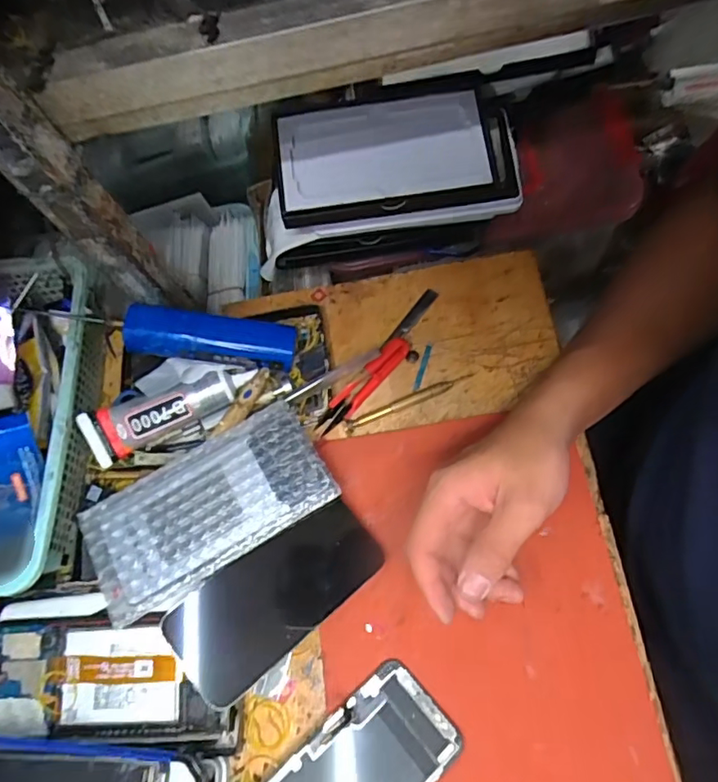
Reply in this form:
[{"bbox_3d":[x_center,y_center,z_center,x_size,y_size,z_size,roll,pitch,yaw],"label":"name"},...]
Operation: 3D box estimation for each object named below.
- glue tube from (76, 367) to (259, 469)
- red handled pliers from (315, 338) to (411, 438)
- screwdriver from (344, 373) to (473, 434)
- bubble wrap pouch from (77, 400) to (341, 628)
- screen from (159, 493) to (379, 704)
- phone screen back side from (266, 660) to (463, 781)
[{"bbox_3d":[-0.152,0.013,0.445,0.137,0.025,0.034,-23,66,-7],"label":"glue tube"},{"bbox_3d":[0.004,-0.004,0.445,0.016,0.021,0.098,42,86,19],"label":"red handled pliers"},{"bbox_3d":[0.039,0.009,0.443,0.108,0.007,0.010,-20,66,-6],"label":"screwdriver"},{"bbox_3d":[-0.109,0.085,0.407,0.172,0.025,0.091,-30,67,-10],"label":"bubble wrap pouch"},{"bbox_3d":[-0.055,0.138,0.381,0.146,0.011,0.068,-35,76,-22],"label":"screen"},{"bbox_3d":[-0.006,0.246,0.346,0.142,0.004,0.069,-39,62,-13],"label":"phone screen back side"}]

